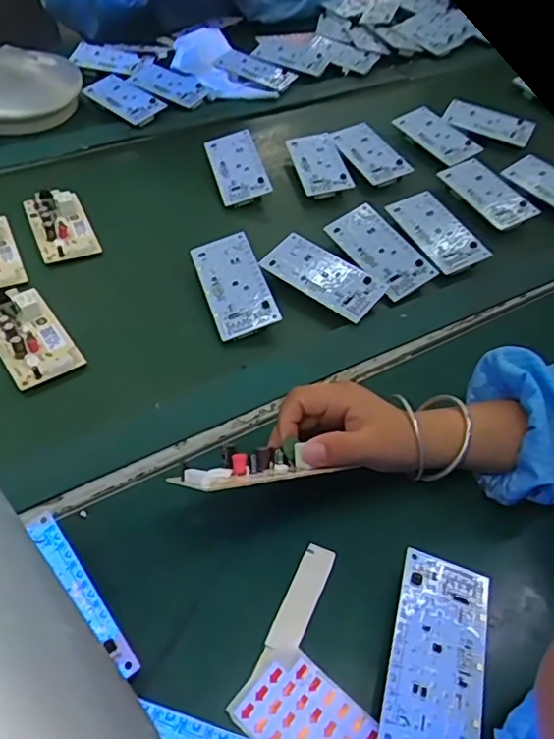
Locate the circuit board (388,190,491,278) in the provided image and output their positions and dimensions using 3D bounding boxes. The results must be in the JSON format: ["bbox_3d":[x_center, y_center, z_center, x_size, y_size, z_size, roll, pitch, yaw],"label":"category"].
[{"bbox_3d":[0.175,-0.155,0.650,0.064,0.010,0.122,-24,59,-13],"label":"circuit board"}]

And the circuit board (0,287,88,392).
[{"bbox_3d":[-0.213,-0.033,0.503,0.057,0.017,0.113,-27,56,-26],"label":"circuit board"}]

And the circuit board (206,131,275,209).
[{"bbox_3d":[-0.047,-0.243,0.702,0.057,0.015,0.117,-16,64,-4],"label":"circuit board"}]

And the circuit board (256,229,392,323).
[{"bbox_3d":[0.046,-0.093,0.575,0.116,0.008,0.060,34,64,19],"label":"circuit board"}]

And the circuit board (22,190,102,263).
[{"bbox_3d":[-0.225,-0.152,0.612,0.057,0.017,0.113,-19,53,-21],"label":"circuit board"}]

